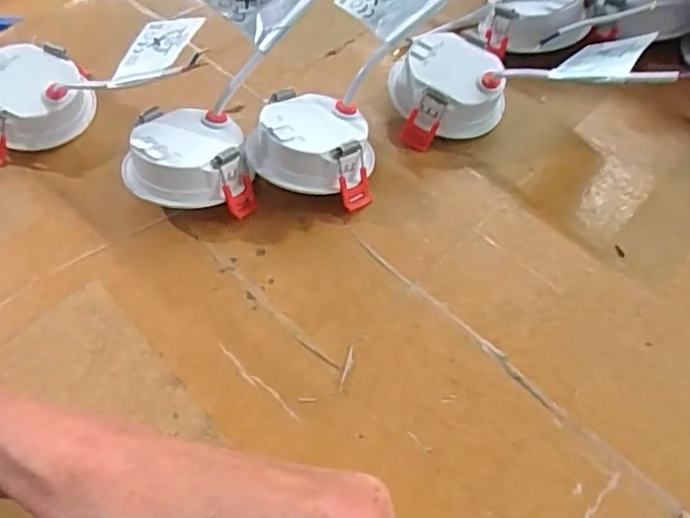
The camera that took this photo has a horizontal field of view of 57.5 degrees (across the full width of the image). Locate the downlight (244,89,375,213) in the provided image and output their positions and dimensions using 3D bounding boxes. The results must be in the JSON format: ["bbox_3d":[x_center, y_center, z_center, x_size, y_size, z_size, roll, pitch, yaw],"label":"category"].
[{"bbox_3d":[-0.018,-0.064,0.354,0.071,0.037,0.064,9,54,9],"label":"downlight"}]

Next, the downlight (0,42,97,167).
[{"bbox_3d":[-0.192,-0.098,0.383,0.073,0.040,0.059,-22,55,-14],"label":"downlight"}]

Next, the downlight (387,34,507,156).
[{"bbox_3d":[0.062,-0.103,0.379,0.067,0.037,0.062,-6,53,-2],"label":"downlight"}]

